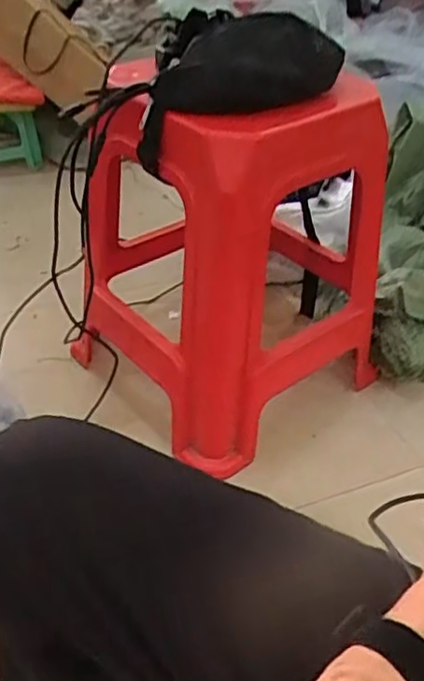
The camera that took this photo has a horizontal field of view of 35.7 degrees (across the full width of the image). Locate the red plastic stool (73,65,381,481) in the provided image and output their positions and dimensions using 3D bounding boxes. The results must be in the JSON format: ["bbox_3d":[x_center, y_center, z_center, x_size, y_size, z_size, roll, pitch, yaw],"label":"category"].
[{"bbox_3d":[0.010,-0.145,1.002,0.370,0.518,0.415,-28,47,-33],"label":"red plastic stool"}]

